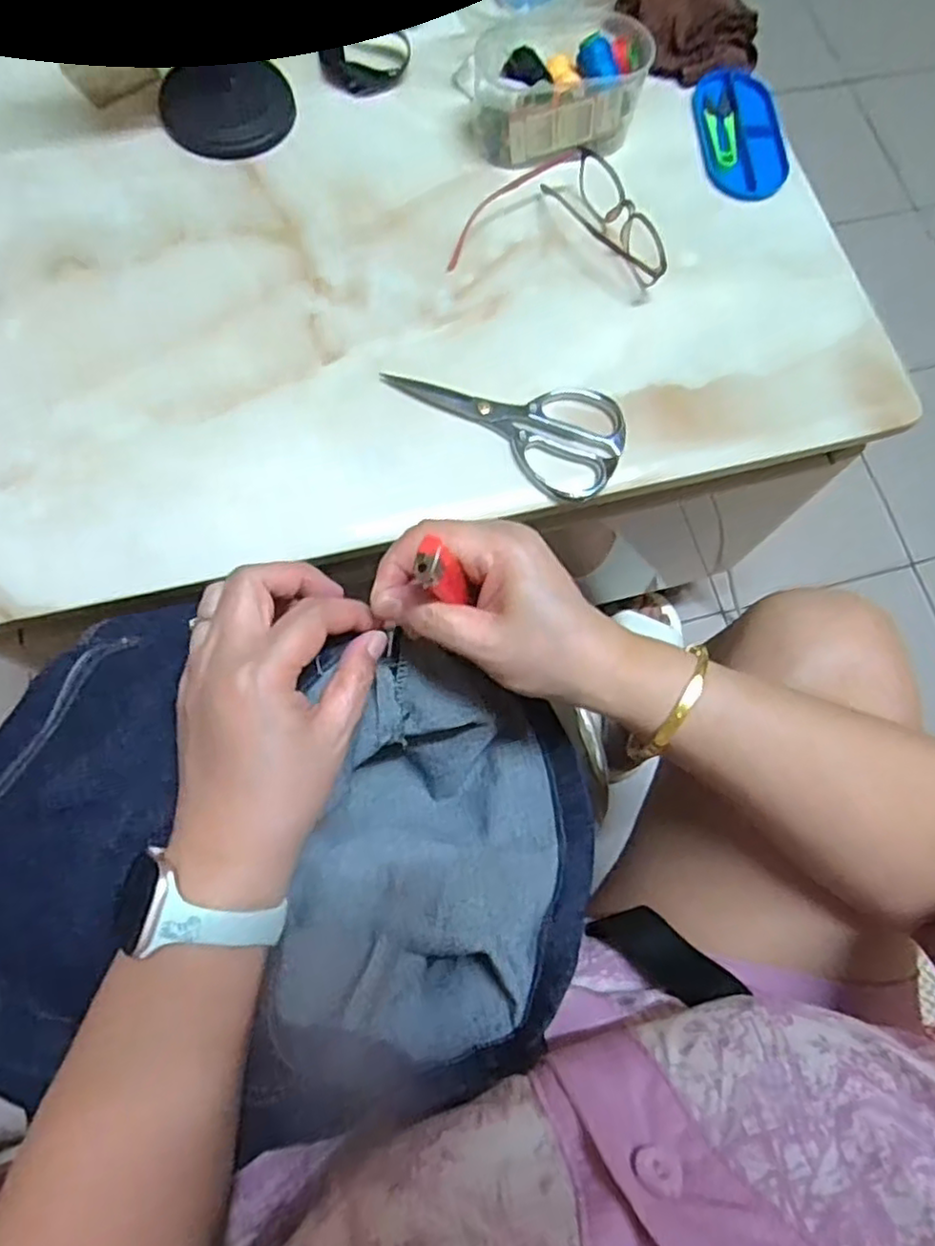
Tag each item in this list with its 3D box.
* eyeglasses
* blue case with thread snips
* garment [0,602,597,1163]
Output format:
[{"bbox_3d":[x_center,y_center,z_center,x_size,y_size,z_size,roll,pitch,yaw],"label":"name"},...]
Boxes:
[{"bbox_3d":[0.078,-0.330,0.553,0.167,0.036,0.115,11,71,-1],"label":"eyeglasses"},{"bbox_3d":[0.242,-0.435,0.606,0.076,0.011,0.150,-3,72,-5],"label":"blue case with thread snips"},{"bbox_3d":[-0.114,0.127,0.369,0.342,0.113,0.221,9,71,1],"label":"garment"}]

